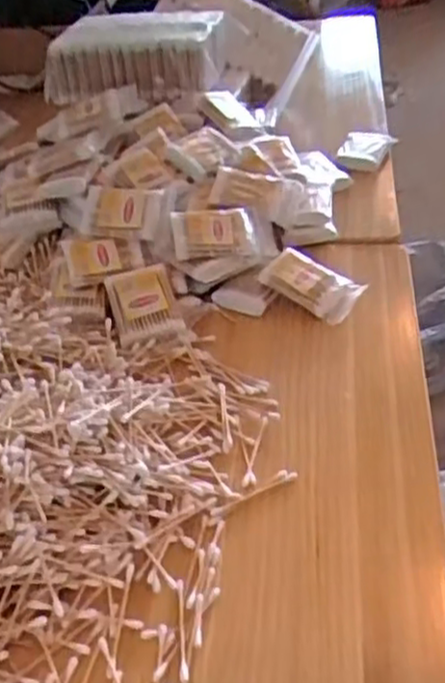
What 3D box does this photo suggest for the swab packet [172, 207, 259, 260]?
[{"bbox_3d":[-0.008,-0.110,0.732,0.083,0.015,0.063,-6,66,-1],"label":"swab packet"}]

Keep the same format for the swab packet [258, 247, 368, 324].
[{"bbox_3d":[0.088,-0.057,0.716,0.092,0.011,0.059,33,62,6],"label":"swab packet"}]

